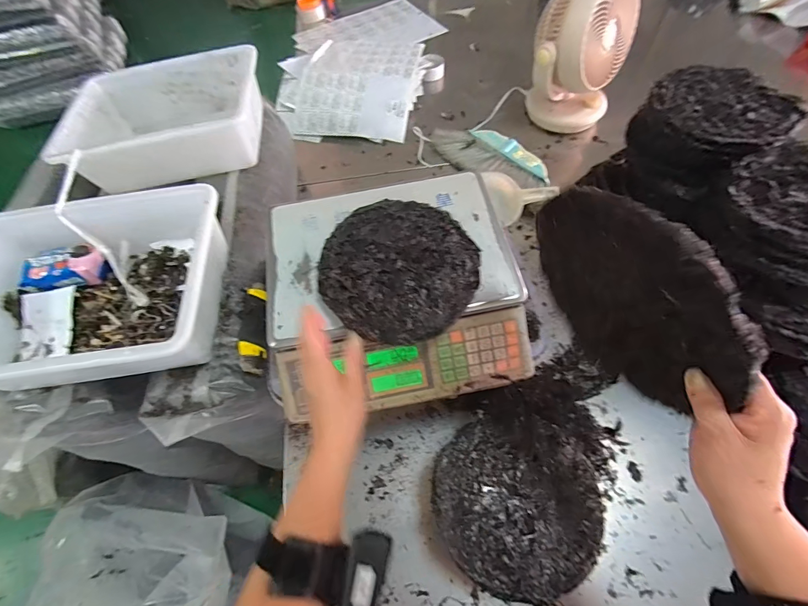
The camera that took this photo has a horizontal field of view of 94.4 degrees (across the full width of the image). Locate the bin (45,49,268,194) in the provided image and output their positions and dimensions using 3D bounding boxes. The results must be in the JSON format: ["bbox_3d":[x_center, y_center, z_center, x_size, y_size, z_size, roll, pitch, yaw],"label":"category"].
[{"bbox_3d":[-0.464,-0.357,0.752,0.356,0.124,0.268,-6,60,1],"label":"bin"}]

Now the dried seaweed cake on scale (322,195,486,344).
[{"bbox_3d":[-0.007,-0.046,0.466,0.191,0.024,0.188,-2,60,3],"label":"dried seaweed cake on scale"}]

